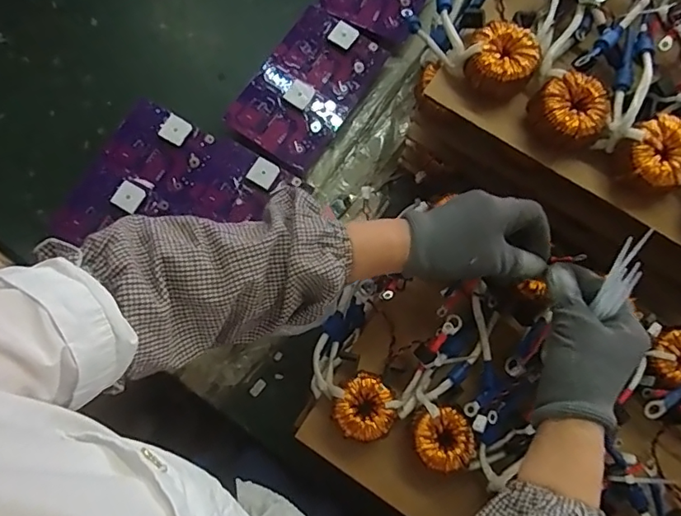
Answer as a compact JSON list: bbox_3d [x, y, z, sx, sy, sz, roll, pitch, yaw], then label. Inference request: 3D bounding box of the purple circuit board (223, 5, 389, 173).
[{"bbox_3d":[-0.043,-0.217,0.639,0.124,0.017,0.196,37,81,2],"label":"purple circuit board"}]

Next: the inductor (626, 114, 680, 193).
[{"bbox_3d":[0.264,-0.084,0.412,0.058,0.023,0.058,-31,81,-6],"label":"inductor"}]

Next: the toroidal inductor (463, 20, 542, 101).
[{"bbox_3d":[0.142,-0.173,0.445,0.056,0.040,0.060,0,79,-1],"label":"toroidal inductor"}]

